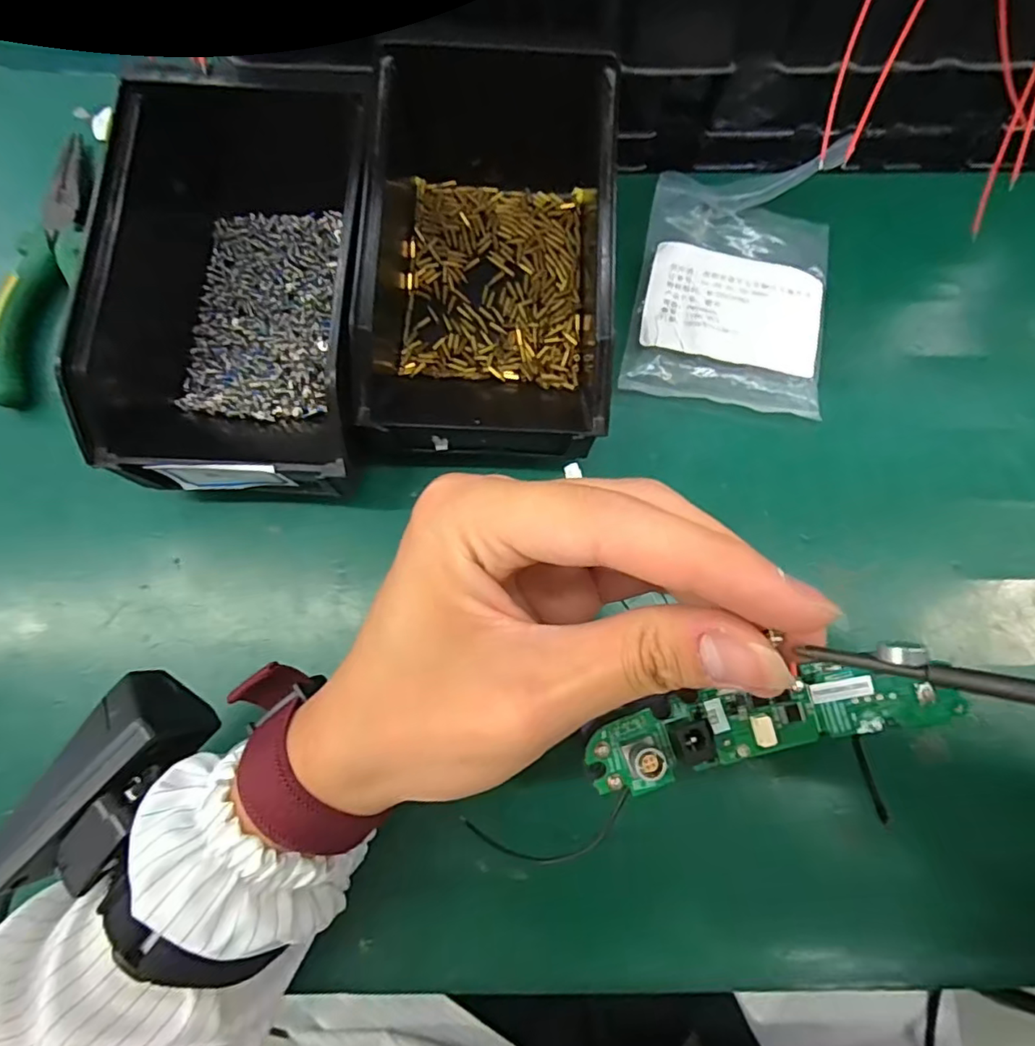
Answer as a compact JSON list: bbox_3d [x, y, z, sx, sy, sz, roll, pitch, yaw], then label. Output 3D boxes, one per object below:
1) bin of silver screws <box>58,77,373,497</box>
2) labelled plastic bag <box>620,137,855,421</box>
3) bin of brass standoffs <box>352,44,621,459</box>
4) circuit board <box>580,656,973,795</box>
[{"bbox_3d":[-0.122,-0.103,0.256,0.120,0.074,0.174,2,79,-1],"label":"bin of silver screws"},{"bbox_3d":[0.112,-0.126,0.294,0.096,0.017,0.133,9,79,0],"label":"labelled plastic bag"},{"bbox_3d":[-0.013,-0.137,0.273,0.104,0.069,0.212,3,79,-1],"label":"bin of brass standoffs"},{"bbox_3d":[0.077,0.061,0.177,0.110,0.011,0.023,-13,79,3],"label":"circuit board"}]

